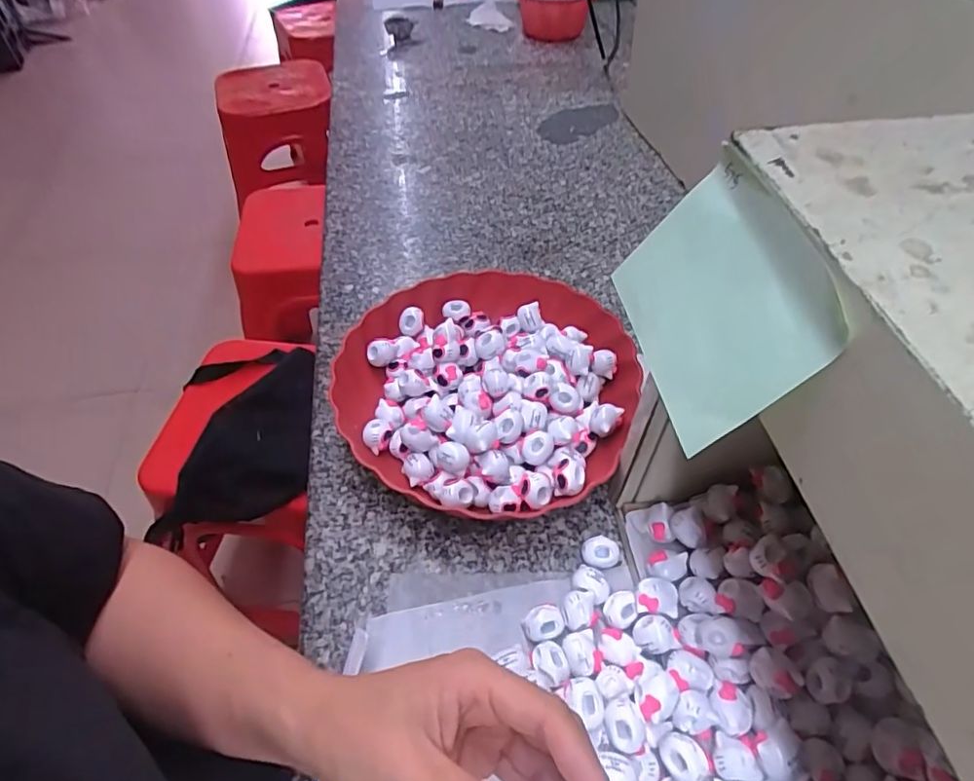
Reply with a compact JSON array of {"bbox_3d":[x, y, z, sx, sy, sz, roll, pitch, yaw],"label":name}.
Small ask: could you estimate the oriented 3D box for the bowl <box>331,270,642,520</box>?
[{"bbox_3d":[0.005,-0.012,0.475,0.228,0.051,0.242,-1,54,1],"label":"bowl"}]

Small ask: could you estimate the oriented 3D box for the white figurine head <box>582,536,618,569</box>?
[{"bbox_3d":[0.078,0.115,0.395,0.024,0.021,0.020,23,58,18],"label":"white figurine head"}]

